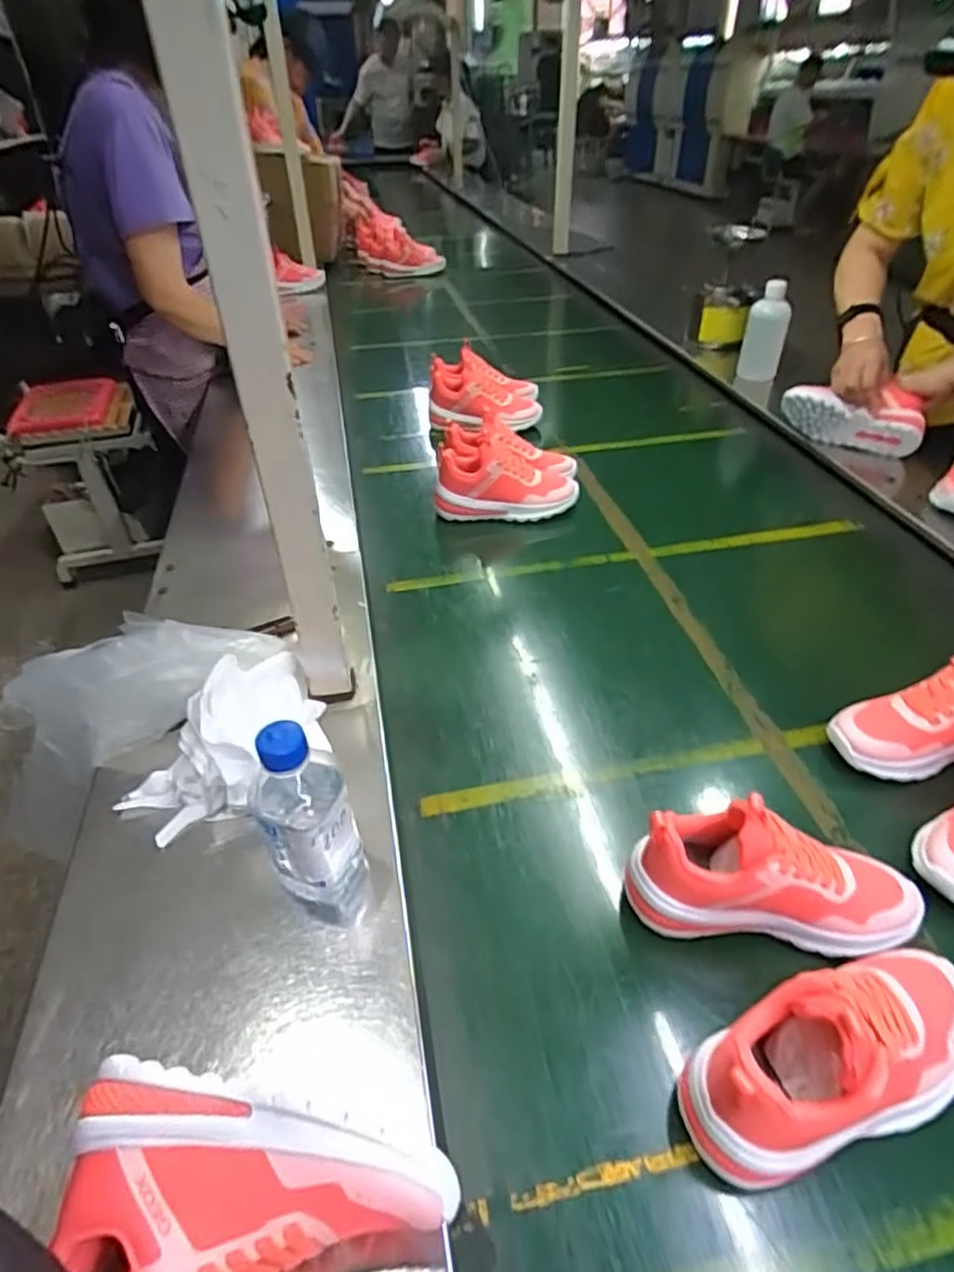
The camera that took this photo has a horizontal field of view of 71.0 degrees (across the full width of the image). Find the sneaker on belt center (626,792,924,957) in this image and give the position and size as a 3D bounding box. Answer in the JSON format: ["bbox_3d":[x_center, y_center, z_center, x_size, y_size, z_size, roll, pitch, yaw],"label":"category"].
[{"bbox_3d":[0.224,0.180,0.502,0.210,0.109,0.071,3,41,5],"label":"sneaker on belt center"}]

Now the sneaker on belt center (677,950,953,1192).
[{"bbox_3d":[0.230,0.252,0.413,0.213,0.107,0.084,-14,42,-14],"label":"sneaker on belt center"}]

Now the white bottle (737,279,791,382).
[{"bbox_3d":[0.559,-0.590,1.298,0.075,0.173,0.057,14,42,13],"label":"white bottle"}]

